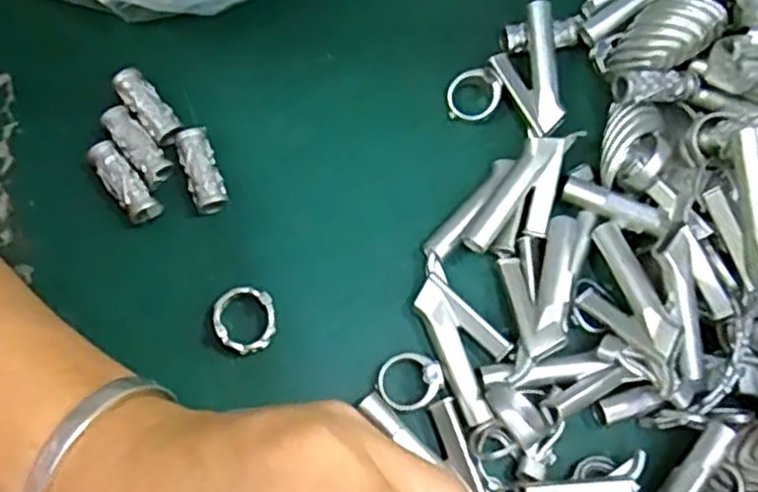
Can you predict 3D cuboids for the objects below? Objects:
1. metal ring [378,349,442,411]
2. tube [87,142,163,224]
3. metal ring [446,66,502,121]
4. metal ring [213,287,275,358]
[{"bbox_3d":[0.011,0.048,0.262,0.023,0.005,0.020,-29,68,12],"label":"metal ring"},{"bbox_3d":[-0.095,-0.023,0.275,0.012,0.010,0.033,-39,78,-11],"label":"tube"},{"bbox_3d":[0.039,-0.062,0.300,0.022,0.005,0.021,1,95,8],"label":"metal ring"},{"bbox_3d":[-0.048,0.026,0.264,0.021,0.008,0.024,-23,79,-6],"label":"metal ring"}]

